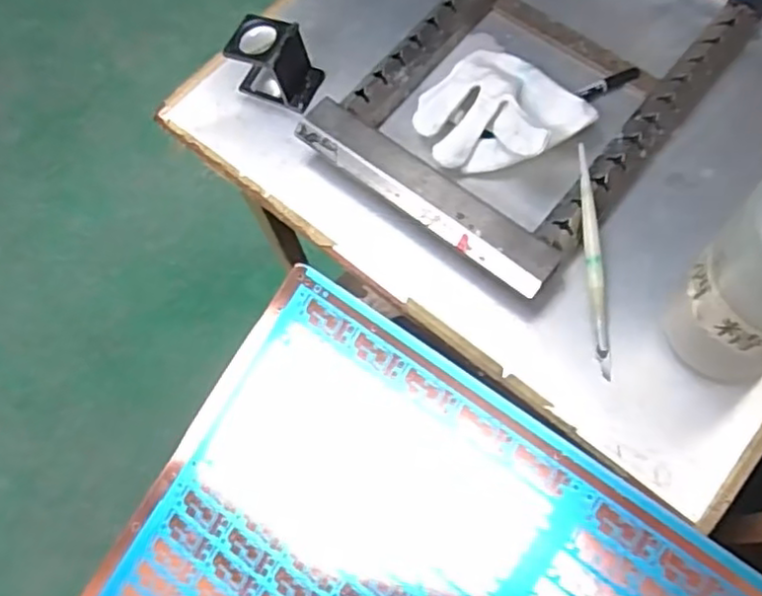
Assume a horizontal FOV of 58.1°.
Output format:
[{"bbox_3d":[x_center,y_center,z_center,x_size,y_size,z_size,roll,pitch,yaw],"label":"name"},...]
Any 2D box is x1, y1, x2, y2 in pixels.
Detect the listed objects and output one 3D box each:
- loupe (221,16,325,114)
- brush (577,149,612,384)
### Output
[{"bbox_3d":[-0.078,-0.174,0.499,0.058,0.044,0.039,21,72,12],"label":"loupe"},{"bbox_3d":[0.136,-0.024,0.437,0.012,0.011,0.147,-4,84,-2],"label":"brush"}]

